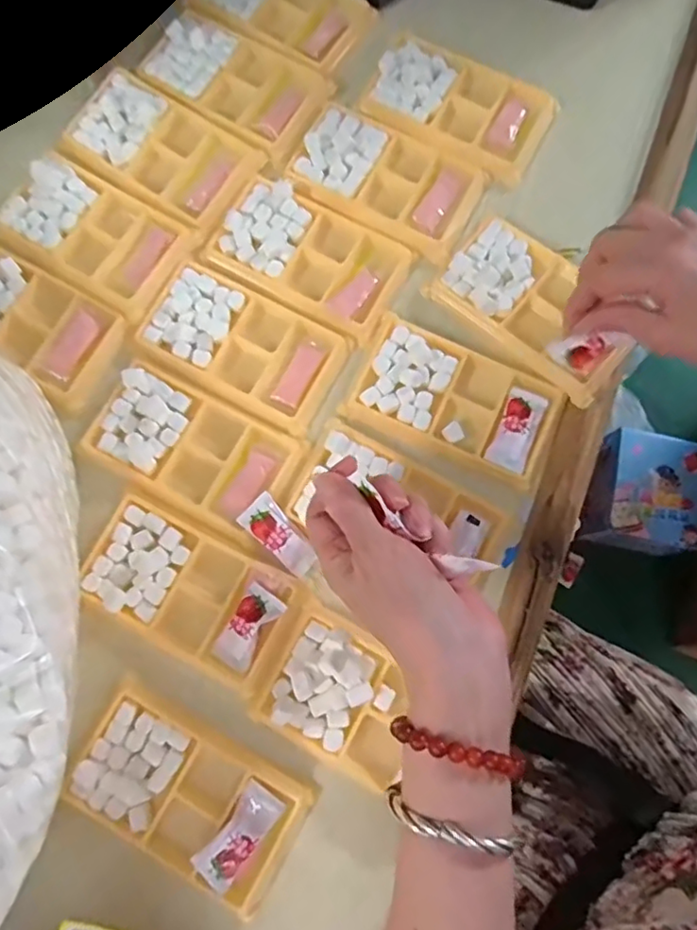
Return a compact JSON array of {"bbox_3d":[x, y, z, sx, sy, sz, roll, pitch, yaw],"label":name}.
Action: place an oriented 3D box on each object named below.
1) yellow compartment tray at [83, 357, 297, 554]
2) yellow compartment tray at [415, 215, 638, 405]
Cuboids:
[{"bbox_3d":[-0.104,-0.010,0.385,0.128,0.010,0.076,28,80,4],"label":"yellow compartment tray"},{"bbox_3d":[0.130,-0.111,0.399,0.134,0.025,0.079,40,81,6],"label":"yellow compartment tray"}]

